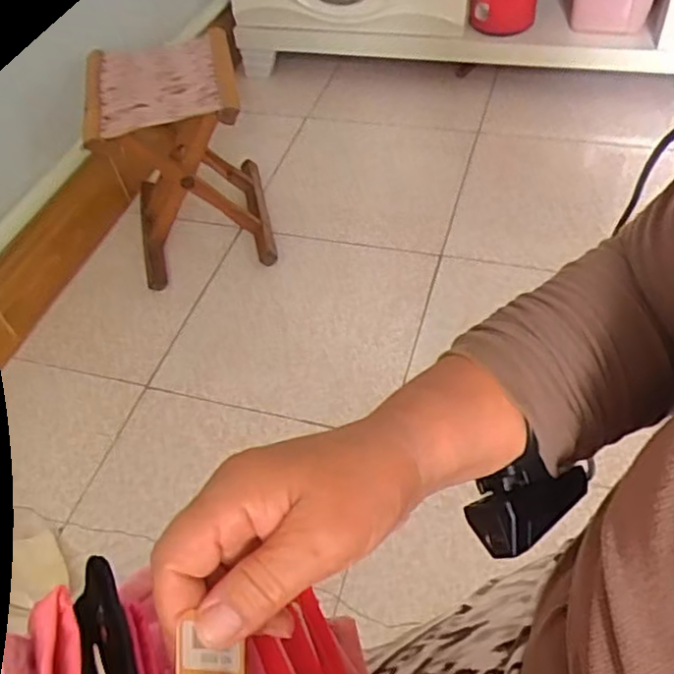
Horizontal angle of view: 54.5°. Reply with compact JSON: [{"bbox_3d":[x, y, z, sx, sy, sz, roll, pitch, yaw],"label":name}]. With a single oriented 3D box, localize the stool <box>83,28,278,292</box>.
[{"bbox_3d":[-0.283,-0.337,1.217,0.261,0.319,0.335,-15,50,-6],"label":"stool"}]

